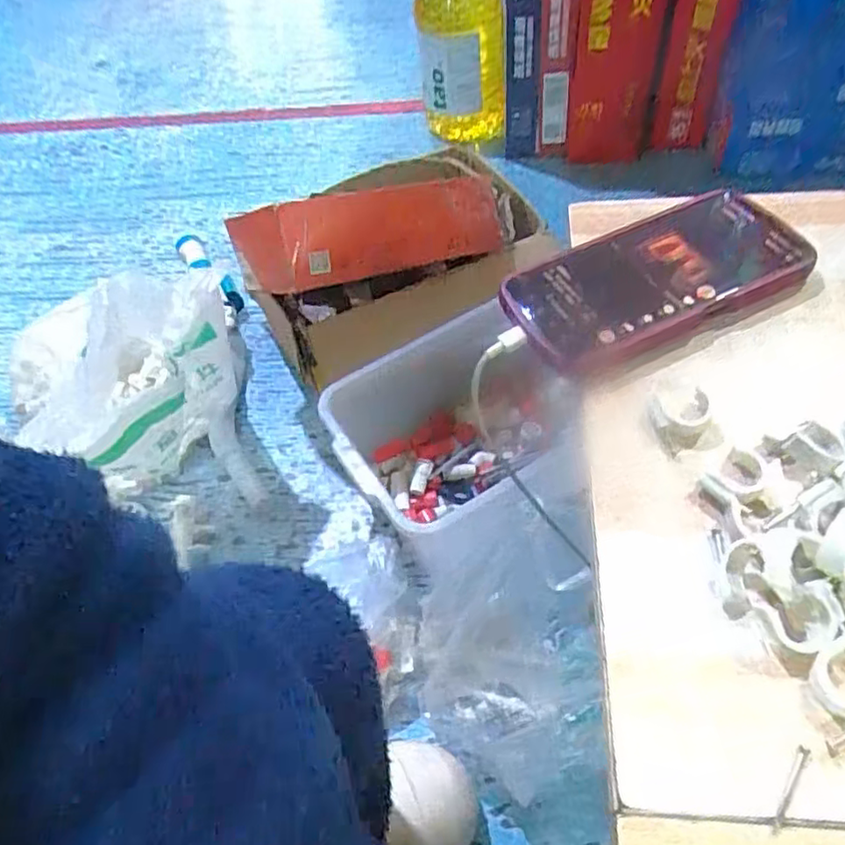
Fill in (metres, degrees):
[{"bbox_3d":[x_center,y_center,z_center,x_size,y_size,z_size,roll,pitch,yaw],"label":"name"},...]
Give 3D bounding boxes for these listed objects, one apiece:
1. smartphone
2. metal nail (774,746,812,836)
[{"bbox_3d":[0.135,-0.085,0.377,0.173,0.013,0.081,-24,54,-11],"label":"smartphone"},{"bbox_3d":[0.129,0.128,0.236,0.005,0.004,0.031,29,61,23],"label":"metal nail"}]

